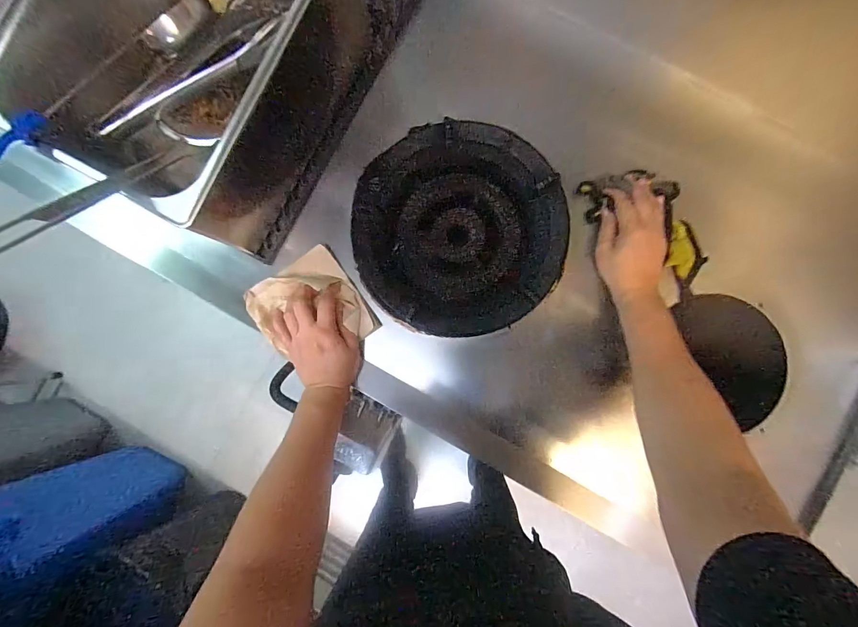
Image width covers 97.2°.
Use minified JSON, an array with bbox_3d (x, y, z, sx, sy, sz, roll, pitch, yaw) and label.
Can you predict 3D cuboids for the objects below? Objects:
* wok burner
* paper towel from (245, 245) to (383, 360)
[{"bbox_3d":[0.044,-0.117,0.532,0.270,0.068,0.270,-9,88,3],"label":"wok burner"},{"bbox_3d":[-0.157,-0.004,0.500,0.135,0.031,0.132,-31,87,2],"label":"paper towel"}]

